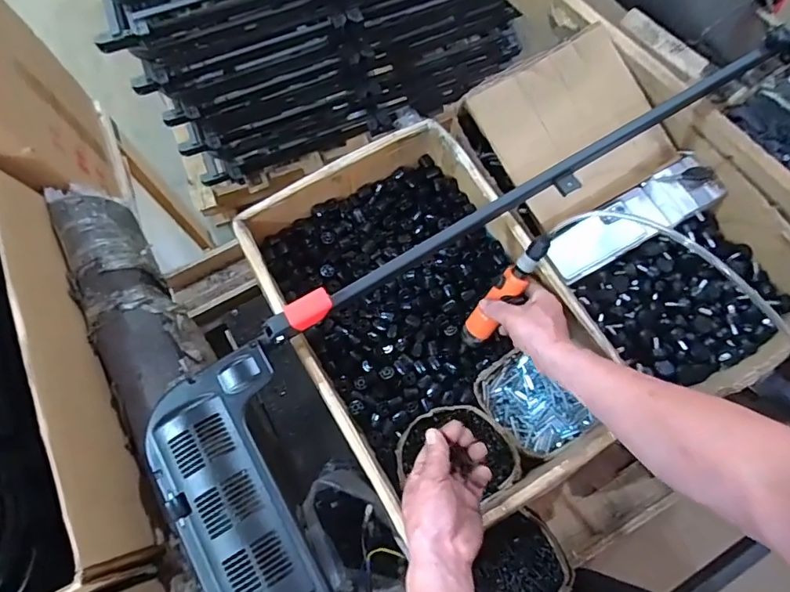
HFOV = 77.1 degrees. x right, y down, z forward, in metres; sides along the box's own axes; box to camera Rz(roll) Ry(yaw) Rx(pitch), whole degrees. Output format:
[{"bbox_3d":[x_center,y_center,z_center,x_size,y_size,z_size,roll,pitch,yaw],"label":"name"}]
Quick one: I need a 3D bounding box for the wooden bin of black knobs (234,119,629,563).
[{"bbox_3d":[0.050,0.029,0.713,0.334,0.123,0.513,-31,74,-8],"label":"wooden bin of black knobs"}]

